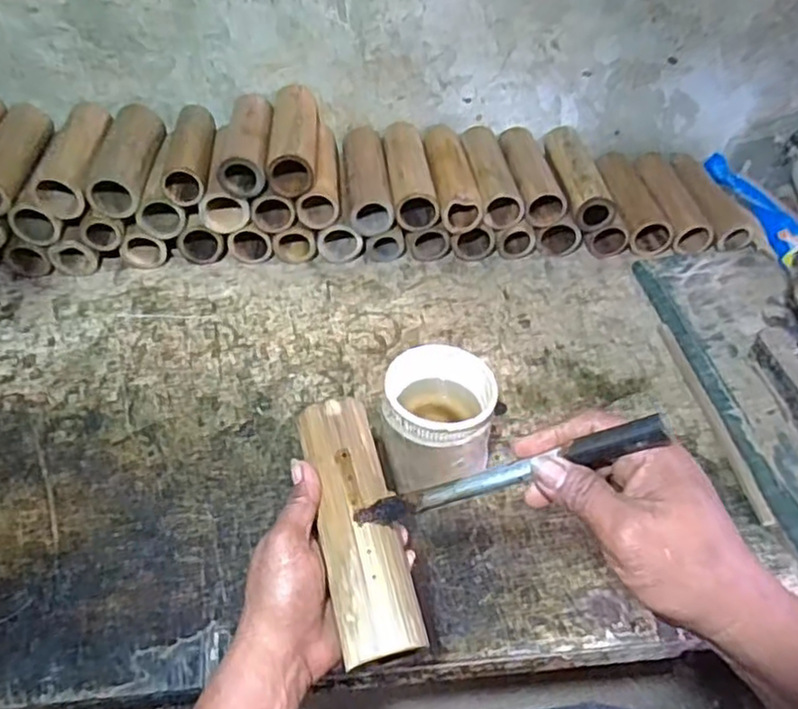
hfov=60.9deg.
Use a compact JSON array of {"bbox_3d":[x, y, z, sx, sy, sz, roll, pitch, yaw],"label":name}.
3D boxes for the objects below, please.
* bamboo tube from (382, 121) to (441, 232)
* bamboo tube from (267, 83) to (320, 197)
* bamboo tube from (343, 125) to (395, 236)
[{"bbox_3d":[0.012,-0.238,0.891,0.055,0.054,0.182,-5,48,-5],"label":"bamboo tube"},{"bbox_3d":[-0.130,-0.273,0.843,0.057,0.051,0.186,-3,48,-3],"label":"bamboo tube"},{"bbox_3d":[-0.044,-0.234,0.897,0.051,0.045,0.181,-6,48,-5],"label":"bamboo tube"}]

